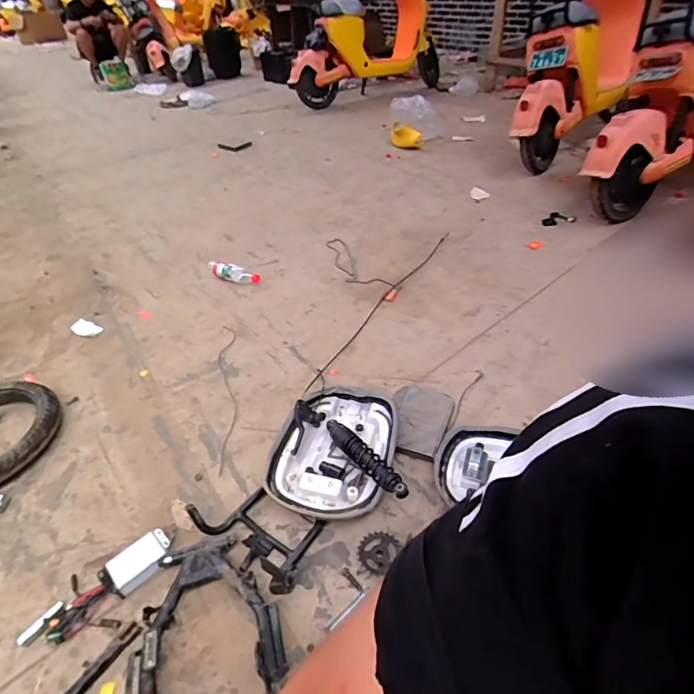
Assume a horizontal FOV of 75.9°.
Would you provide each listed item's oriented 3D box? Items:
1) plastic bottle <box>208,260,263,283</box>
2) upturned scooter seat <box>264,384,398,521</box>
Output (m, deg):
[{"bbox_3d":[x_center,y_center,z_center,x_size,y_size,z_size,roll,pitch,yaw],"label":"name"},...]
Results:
[{"bbox_3d":[-0.440,-0.284,1.708,0.240,0.057,0.081,22,45,26],"label":"plastic bottle"},{"bbox_3d":[-0.024,0.238,1.041,0.270,0.070,0.372,8,41,12],"label":"upturned scooter seat"}]

